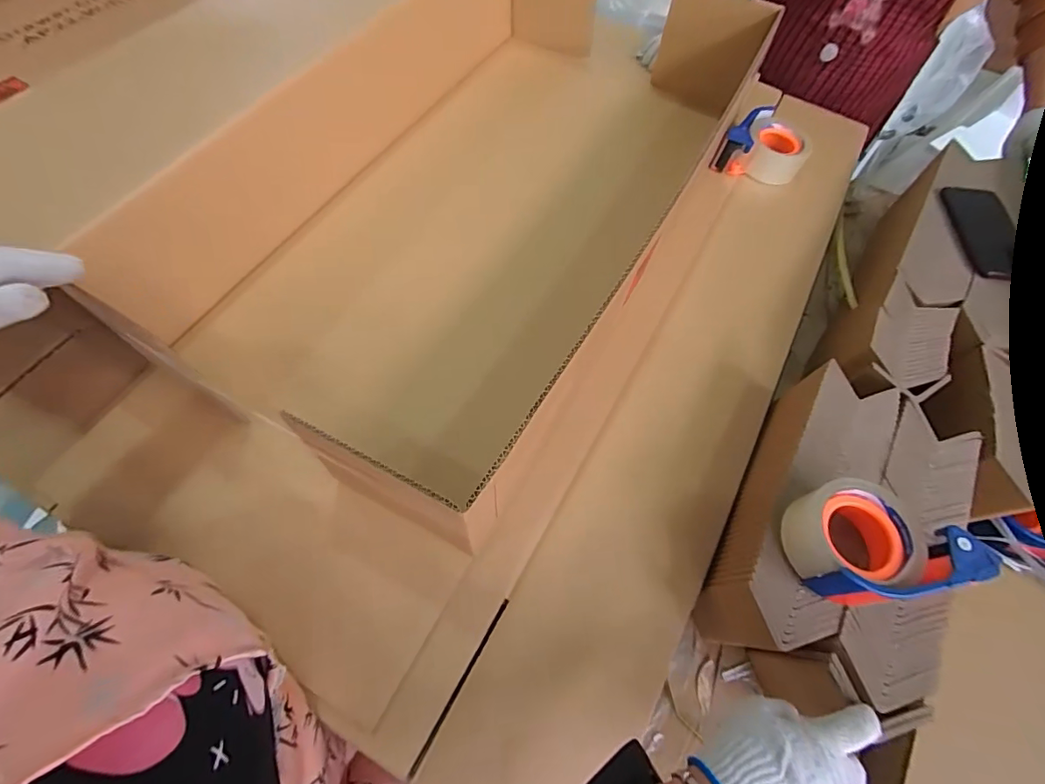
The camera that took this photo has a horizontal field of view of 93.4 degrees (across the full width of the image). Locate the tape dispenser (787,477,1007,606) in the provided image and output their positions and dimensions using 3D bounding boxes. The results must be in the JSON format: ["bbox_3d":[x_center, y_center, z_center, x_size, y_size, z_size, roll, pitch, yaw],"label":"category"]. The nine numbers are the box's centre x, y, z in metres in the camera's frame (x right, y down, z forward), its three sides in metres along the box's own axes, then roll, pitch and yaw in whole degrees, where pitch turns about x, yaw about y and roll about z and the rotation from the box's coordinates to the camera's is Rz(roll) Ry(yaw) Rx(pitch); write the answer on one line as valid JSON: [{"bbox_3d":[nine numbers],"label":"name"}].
[{"bbox_3d":[0.312,0.129,0.434,0.140,0.062,0.101,-4,62,-6],"label":"tape dispenser"}]

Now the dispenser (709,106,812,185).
[{"bbox_3d":[0.421,-0.409,0.838,0.119,0.057,0.148,37,65,16],"label":"dispenser"}]

